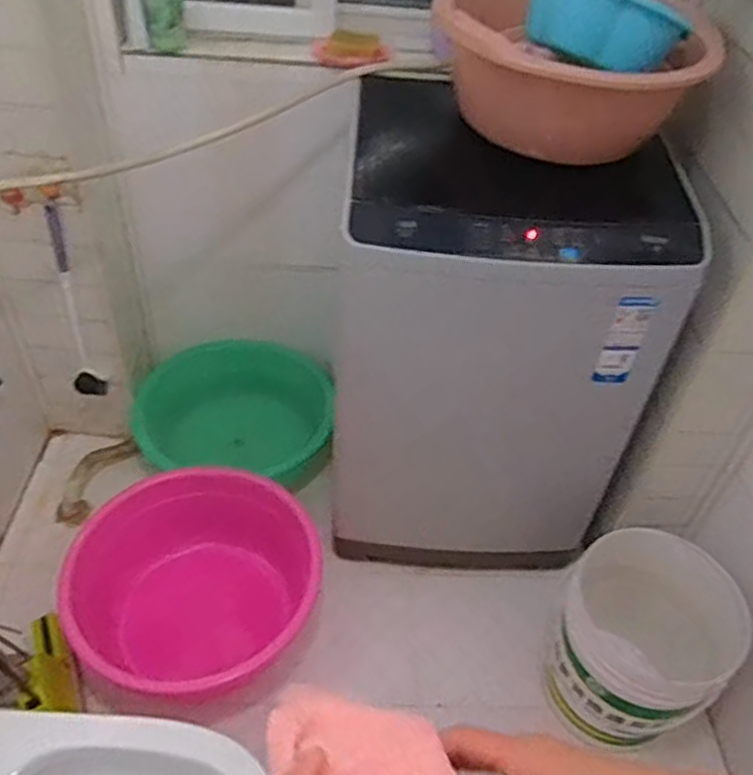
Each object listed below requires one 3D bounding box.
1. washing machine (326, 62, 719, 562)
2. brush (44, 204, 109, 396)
[{"bbox_3d":[0.191,-0.137,1.470,0.574,0.799,0.614,3,44,-3],"label":"washing machine"},{"bbox_3d":[-0.656,-0.160,1.523,0.069,0.467,0.073,-14,47,-20],"label":"brush"}]

